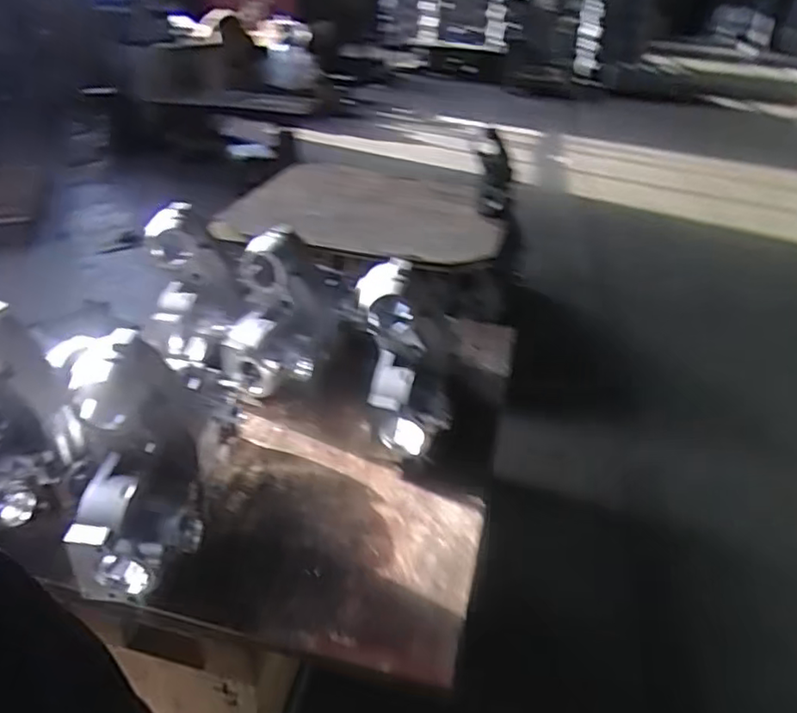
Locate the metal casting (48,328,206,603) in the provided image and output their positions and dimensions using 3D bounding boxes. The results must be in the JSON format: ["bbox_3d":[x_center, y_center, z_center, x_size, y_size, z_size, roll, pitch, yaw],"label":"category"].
[{"bbox_3d":[-0.388,0.259,0.958,0.157,0.163,0.182,1,32,-4],"label":"metal casting"}]

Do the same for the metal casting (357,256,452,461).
[{"bbox_3d":[0.006,-0.002,1.240,0.152,0.384,0.087,-7,-11,-19],"label":"metal casting"}]

